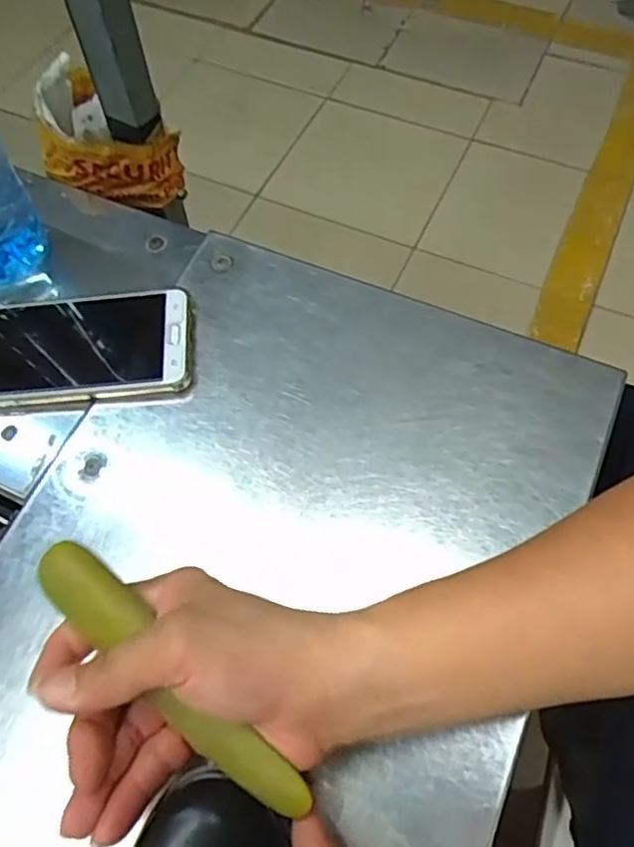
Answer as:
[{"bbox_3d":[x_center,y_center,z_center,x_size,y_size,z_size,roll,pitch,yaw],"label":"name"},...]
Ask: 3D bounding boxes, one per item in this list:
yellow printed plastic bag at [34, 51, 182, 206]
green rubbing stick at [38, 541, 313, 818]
[{"bbox_3d":[-0.172,-0.224,0.527,0.111,0.073,0.080,31,68,17],"label":"yellow printed plastic bag"},{"bbox_3d":[-0.065,0.114,0.294,0.157,0.017,0.027,43,71,6],"label":"green rubbing stick"}]

